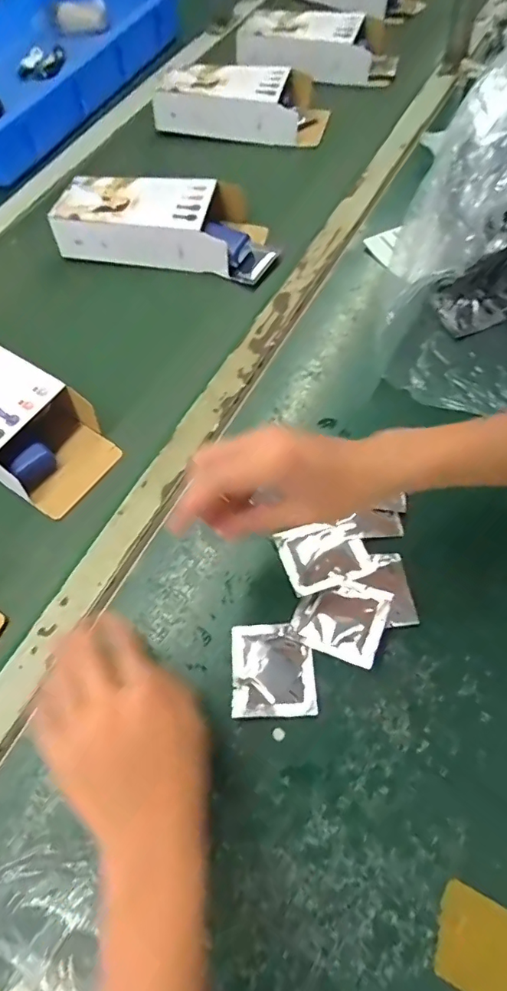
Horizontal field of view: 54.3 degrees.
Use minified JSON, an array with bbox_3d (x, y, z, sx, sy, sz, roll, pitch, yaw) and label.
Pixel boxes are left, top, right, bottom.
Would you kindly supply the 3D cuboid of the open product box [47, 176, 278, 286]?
[{"bbox_3d":[-0.104,-0.343,0.620,0.267,0.063,0.119,10,60,10],"label":"open product box"}]

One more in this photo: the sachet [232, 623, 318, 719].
[{"bbox_3d":[0.015,0.136,0.386,0.062,0.005,0.068,-3,59,3],"label":"sachet"}]

